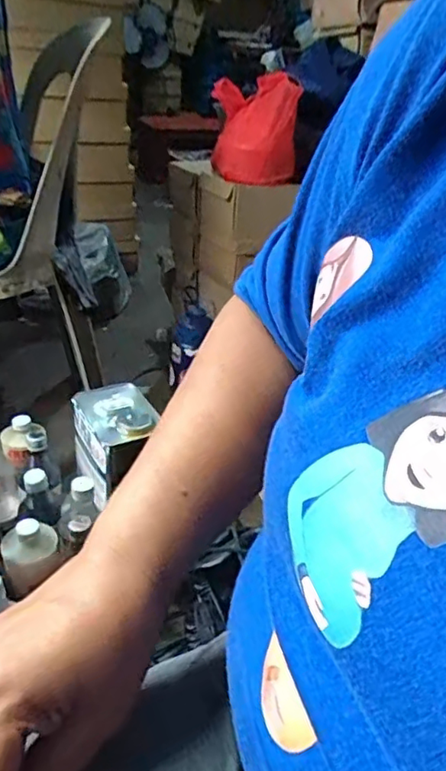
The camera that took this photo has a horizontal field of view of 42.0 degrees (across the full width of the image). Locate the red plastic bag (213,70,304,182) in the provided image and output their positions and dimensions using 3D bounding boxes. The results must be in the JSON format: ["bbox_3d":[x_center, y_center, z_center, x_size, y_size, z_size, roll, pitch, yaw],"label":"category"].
[{"bbox_3d":[0.060,-0.485,1.090,0.153,0.169,0.154,5,30,-1],"label":"red plastic bag"}]

